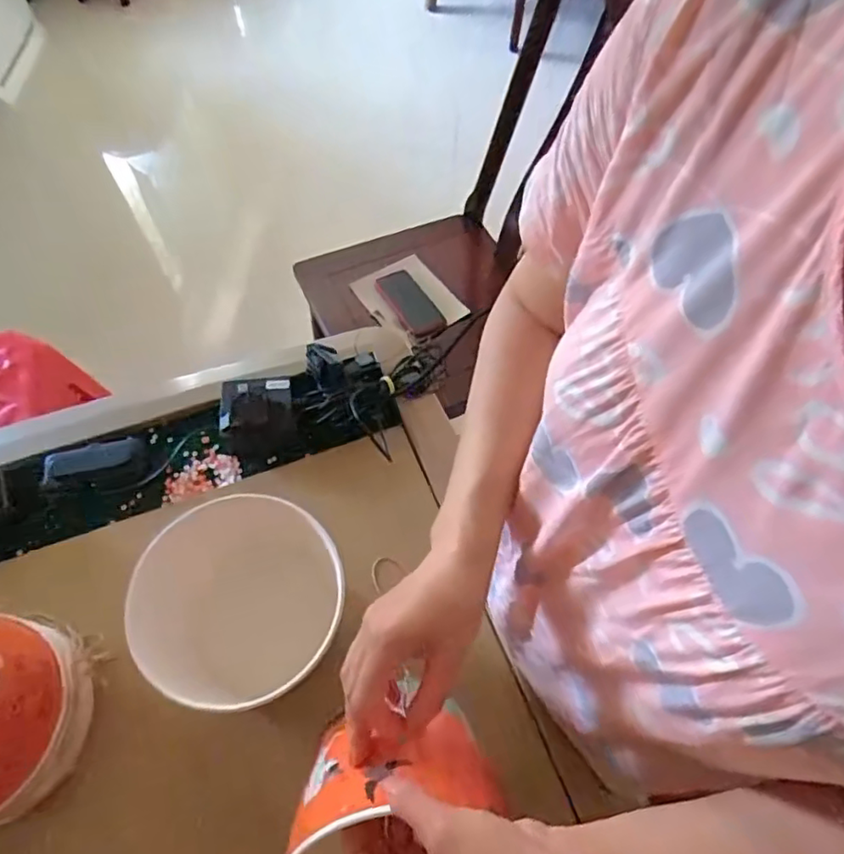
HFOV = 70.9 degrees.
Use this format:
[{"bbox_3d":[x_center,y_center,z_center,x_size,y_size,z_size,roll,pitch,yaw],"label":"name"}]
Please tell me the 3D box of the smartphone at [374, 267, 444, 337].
[{"bbox_3d":[-0.026,-0.246,1.170,0.079,0.013,0.158,-30,67,-16],"label":"smartphone"}]

